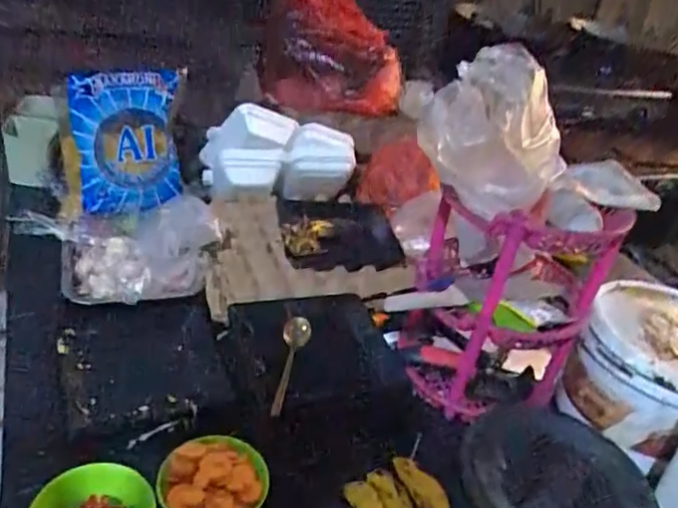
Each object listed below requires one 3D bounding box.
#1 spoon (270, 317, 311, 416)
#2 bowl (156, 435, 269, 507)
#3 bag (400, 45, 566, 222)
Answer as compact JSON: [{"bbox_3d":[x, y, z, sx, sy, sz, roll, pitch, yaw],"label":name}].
[{"bbox_3d":[-0.062,0.142,0.769,0.035,0.020,0.141,8,49,2],"label":"spoon"},{"bbox_3d":[-0.132,0.241,0.623,0.104,0.053,0.100,7,33,-5],"label":"bowl"},{"bbox_3d":[0.171,-0.131,0.665,0.129,0.165,0.148,26,36,22],"label":"bag"}]

